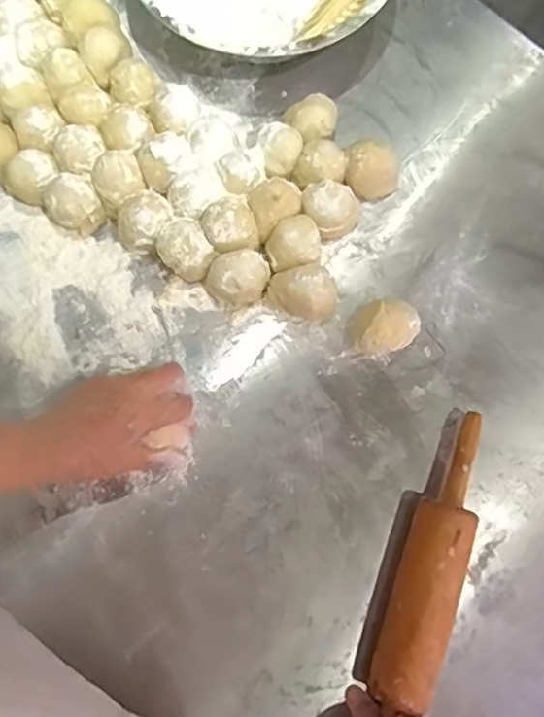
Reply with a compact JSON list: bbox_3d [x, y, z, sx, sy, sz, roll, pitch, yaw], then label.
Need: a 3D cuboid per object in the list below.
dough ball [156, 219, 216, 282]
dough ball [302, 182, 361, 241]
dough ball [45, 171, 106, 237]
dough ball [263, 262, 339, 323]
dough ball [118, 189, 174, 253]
[{"bbox_3d":[-0.083,-0.102,0.576,0.046,0.050,0.053,-29,79,-7],"label":"dough ball"},{"bbox_3d":[0.056,-0.145,0.588,0.048,0.053,0.049,0,77,0],"label":"dough ball"},{"bbox_3d":[-0.193,-0.149,0.585,0.052,0.049,0.046,39,80,8],"label":"dough ball"},{"bbox_3d":[0.028,-0.063,0.566,0.064,0.053,0.046,-9,77,-2],"label":"dough ball"},{"bbox_3d":[-0.123,-0.132,0.582,0.048,0.050,0.053,31,79,6],"label":"dough ball"}]

